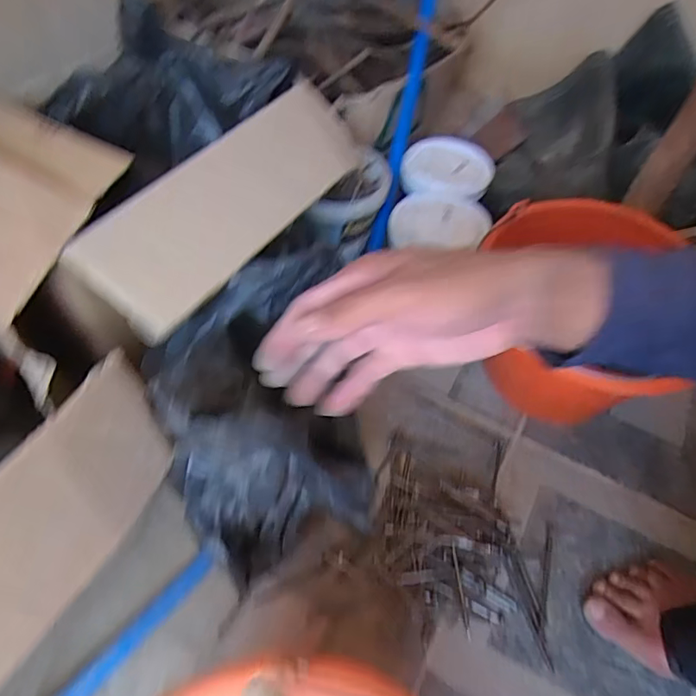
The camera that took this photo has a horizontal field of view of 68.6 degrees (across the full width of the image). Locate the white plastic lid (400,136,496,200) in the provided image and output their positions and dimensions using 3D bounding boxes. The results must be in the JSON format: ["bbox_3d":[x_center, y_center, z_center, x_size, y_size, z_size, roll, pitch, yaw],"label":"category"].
[{"bbox_3d":[0.124,-0.220,0.629,0.107,0.024,0.102,2,54,-3],"label":"white plastic lid"}]

